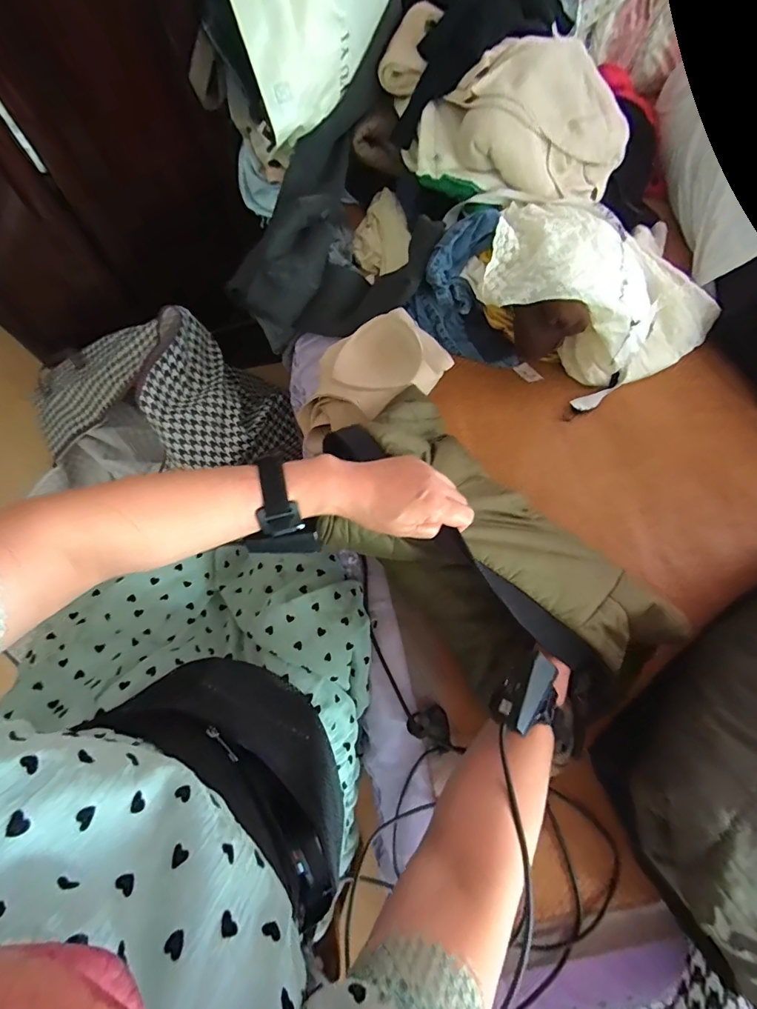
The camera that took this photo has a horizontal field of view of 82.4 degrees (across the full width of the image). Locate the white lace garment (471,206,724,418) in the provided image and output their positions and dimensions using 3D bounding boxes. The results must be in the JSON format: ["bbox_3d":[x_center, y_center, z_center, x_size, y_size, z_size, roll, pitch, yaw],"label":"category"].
[{"bbox_3d":[0.336,-0.332,0.665,0.335,0.151,0.300,40,76,14],"label":"white lace garment"}]

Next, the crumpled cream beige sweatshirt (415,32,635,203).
[{"bbox_3d":[0.247,-0.627,0.682,0.301,0.085,0.303,28,73,11],"label":"crumpled cream beige sweatshirt"}]

